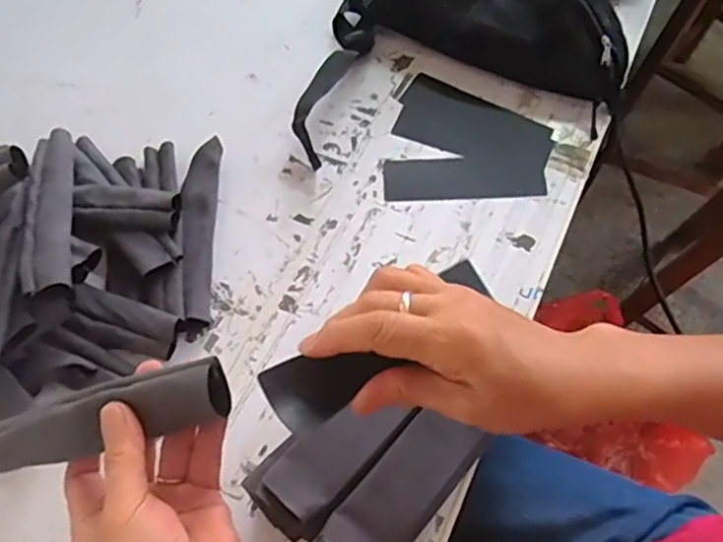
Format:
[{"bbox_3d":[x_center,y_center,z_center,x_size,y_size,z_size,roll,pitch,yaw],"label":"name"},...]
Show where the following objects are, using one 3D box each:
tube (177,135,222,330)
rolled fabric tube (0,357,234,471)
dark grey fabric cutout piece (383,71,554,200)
[{"bbox_3d":[-0.143,-0.036,0.570,0.029,0.022,0.183,-3,64,2],"label":"tube"},{"bbox_3d":[-0.158,0.086,0.362,0.184,0.027,0.033,-20,63,18],"label":"rolled fabric tube"},{"bbox_3d":[0.105,-0.125,0.612,0.146,0.006,0.142,10,65,8],"label":"dark grey fabric cutout piece"}]

